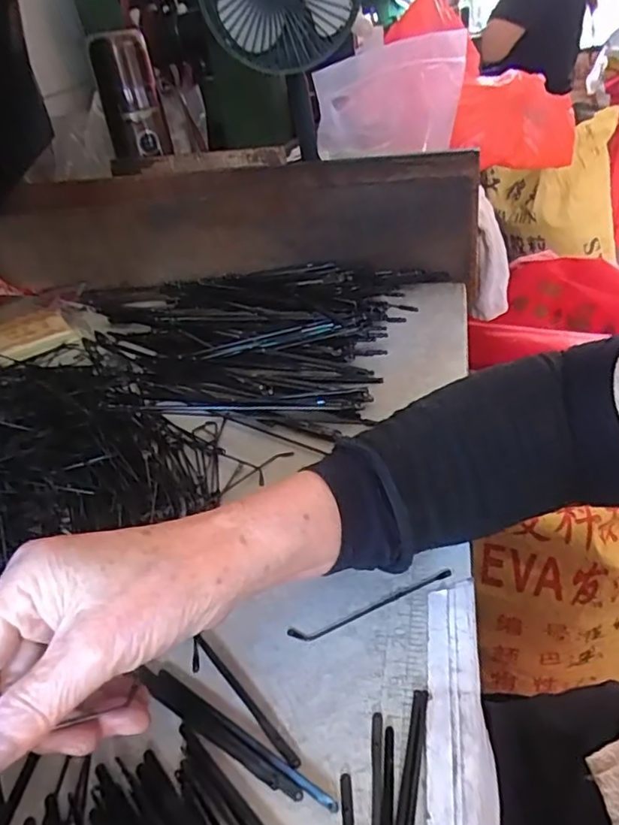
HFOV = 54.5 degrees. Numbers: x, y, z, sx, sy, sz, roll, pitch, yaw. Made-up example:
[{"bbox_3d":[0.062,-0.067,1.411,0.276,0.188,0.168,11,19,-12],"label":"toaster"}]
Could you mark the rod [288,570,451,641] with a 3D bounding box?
[{"bbox_3d":[0.032,0.096,0.297,0.087,0.004,0.009,-15,38,-13],"label":"rod"}]

